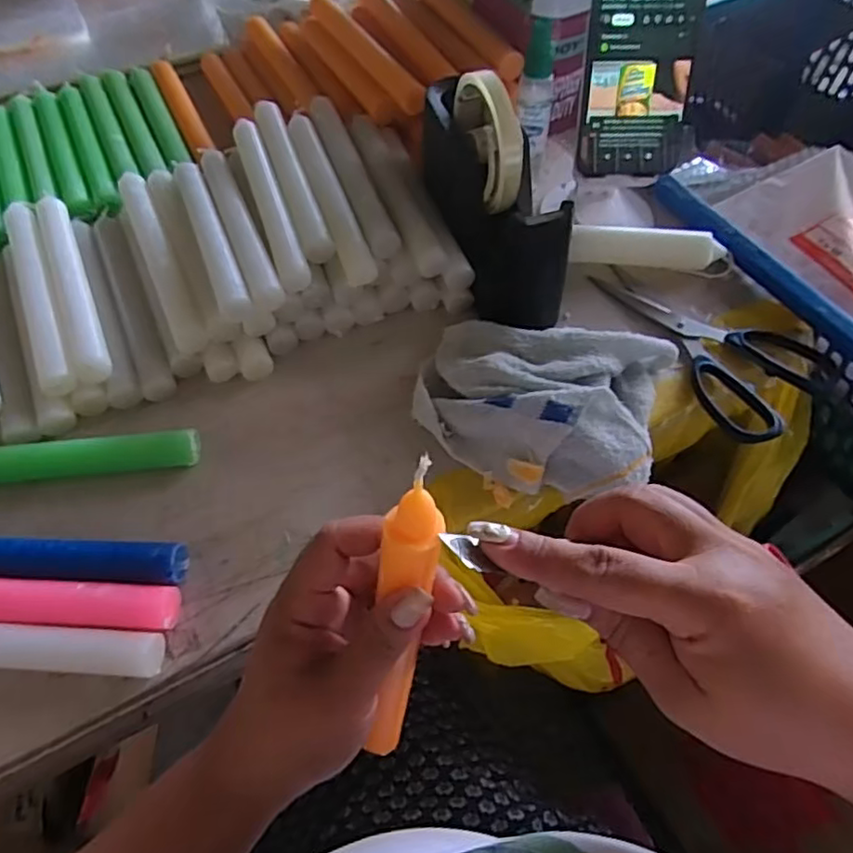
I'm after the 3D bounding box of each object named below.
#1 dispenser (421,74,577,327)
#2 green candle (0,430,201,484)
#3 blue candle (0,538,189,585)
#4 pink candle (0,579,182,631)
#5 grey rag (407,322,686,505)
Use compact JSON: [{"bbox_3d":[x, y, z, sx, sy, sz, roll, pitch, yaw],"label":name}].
[{"bbox_3d":[0.048,-0.174,0.450,0.054,0.114,0.182,-17,59,-11],"label":"dispenser"},{"bbox_3d":[-0.255,0.023,0.393,0.220,0.026,0.022,-5,62,-6],"label":"green candle"},{"bbox_3d":[-0.241,0.077,0.361,0.199,0.030,0.024,1,57,1],"label":"blue candle"},{"bbox_3d":[-0.241,0.098,0.349,0.201,0.026,0.026,3,61,-2],"label":"pink candle"},{"bbox_3d":[0.077,-0.018,0.420,0.167,0.051,0.118,10,57,8],"label":"grey rag"}]

